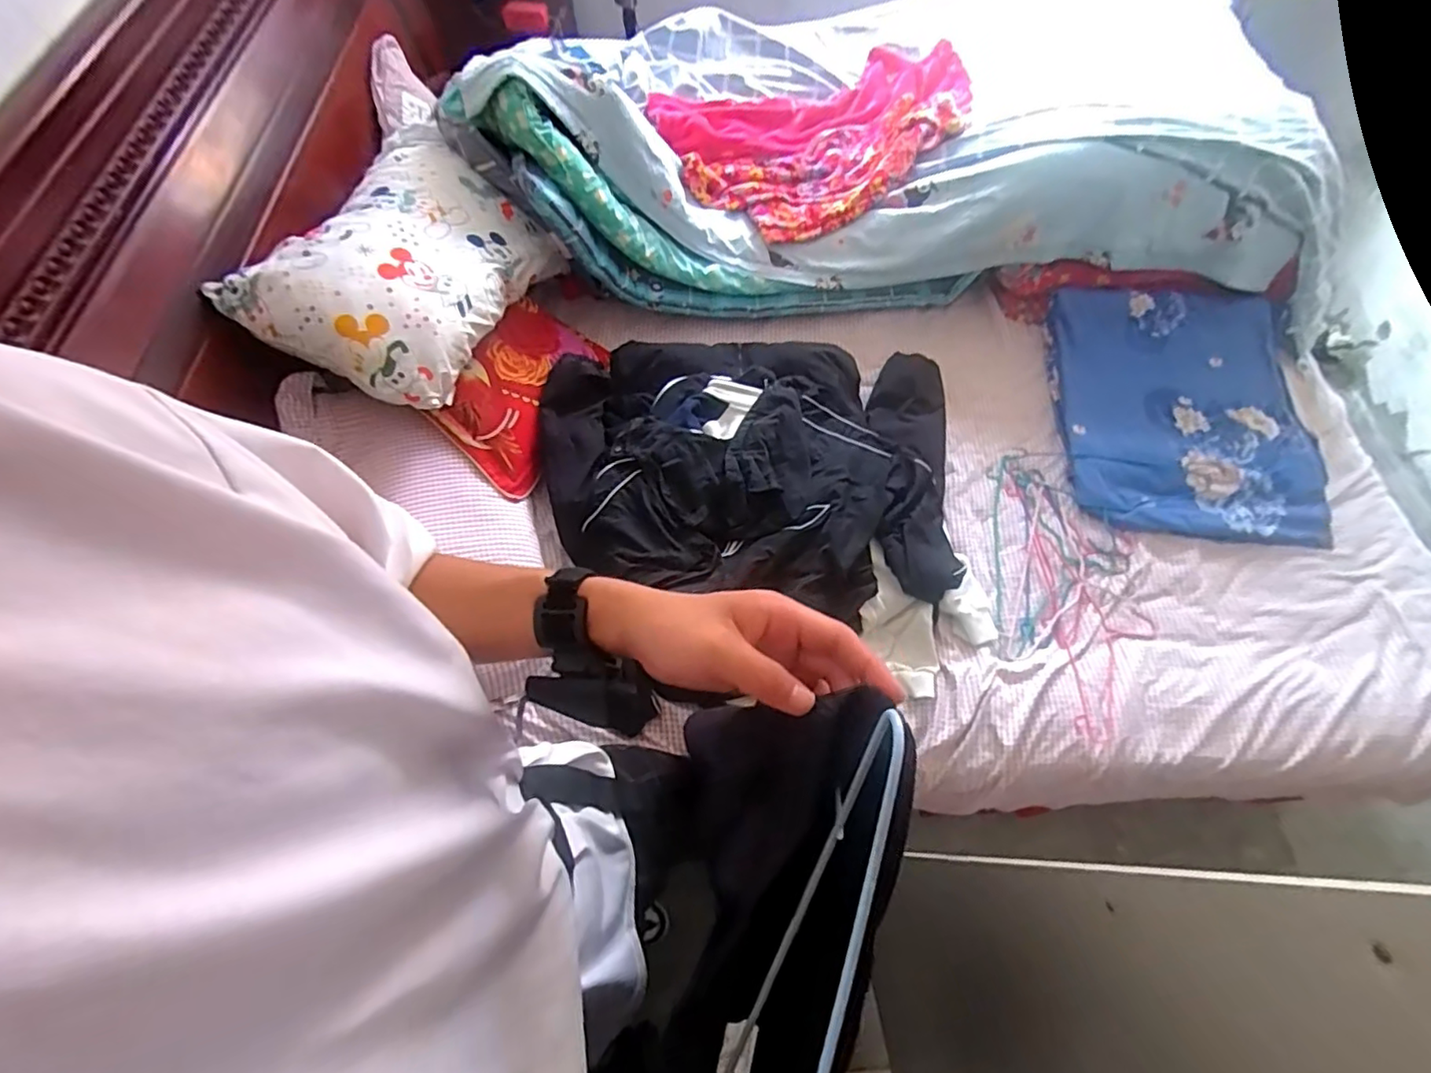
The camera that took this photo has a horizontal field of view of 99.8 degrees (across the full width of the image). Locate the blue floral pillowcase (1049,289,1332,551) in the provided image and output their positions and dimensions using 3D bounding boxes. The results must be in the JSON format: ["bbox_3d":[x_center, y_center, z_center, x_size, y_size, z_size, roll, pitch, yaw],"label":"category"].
[{"bbox_3d":[1.041,-0.284,1.341,0.510,0.098,0.615,8,63,2],"label":"blue floral pillowcase"}]

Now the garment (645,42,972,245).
[{"bbox_3d":[0.299,-1.023,1.528,0.863,0.106,0.559,-22,66,-12],"label":"garment"}]

